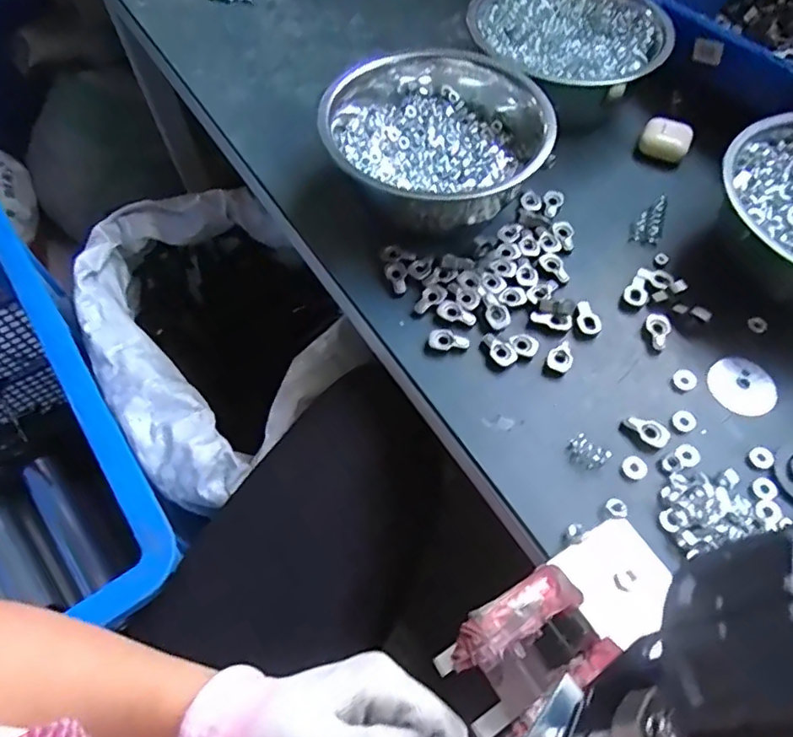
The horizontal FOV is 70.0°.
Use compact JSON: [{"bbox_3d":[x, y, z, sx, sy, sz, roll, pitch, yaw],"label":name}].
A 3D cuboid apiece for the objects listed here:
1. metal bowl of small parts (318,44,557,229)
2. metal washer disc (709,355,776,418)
[{"bbox_3d":[0.028,-0.186,0.459,0.153,0.086,0.153,0,58,1],"label":"metal bowl of small parts"},{"bbox_3d":[0.250,0.013,0.410,0.044,0.004,0.045,-1,65,2],"label":"metal washer disc"}]

